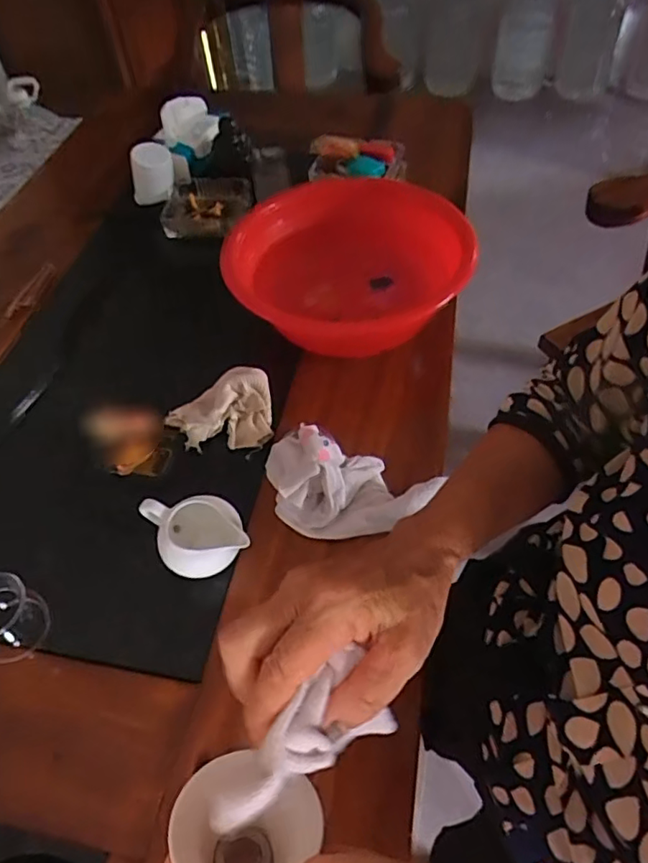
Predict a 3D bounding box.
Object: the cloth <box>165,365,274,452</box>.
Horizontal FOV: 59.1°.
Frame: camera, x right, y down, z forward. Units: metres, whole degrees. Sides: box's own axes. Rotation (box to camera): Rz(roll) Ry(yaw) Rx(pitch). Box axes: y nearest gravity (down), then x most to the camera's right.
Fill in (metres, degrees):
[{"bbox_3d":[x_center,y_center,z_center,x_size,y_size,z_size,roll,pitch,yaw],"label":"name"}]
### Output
[{"bbox_3d":[-0.120,-0.029,0.657,0.116,0.035,0.103,-7,53,0],"label":"cloth"}]

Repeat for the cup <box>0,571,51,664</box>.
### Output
[{"bbox_3d":[-0.293,0.163,0.510,0.073,0.052,0.063,20,57,19],"label":"cup"}]

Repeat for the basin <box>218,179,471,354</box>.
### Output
[{"bbox_3d":[0.036,-0.212,0.746,0.292,0.095,0.292,-3,53,4],"label":"basin"}]

